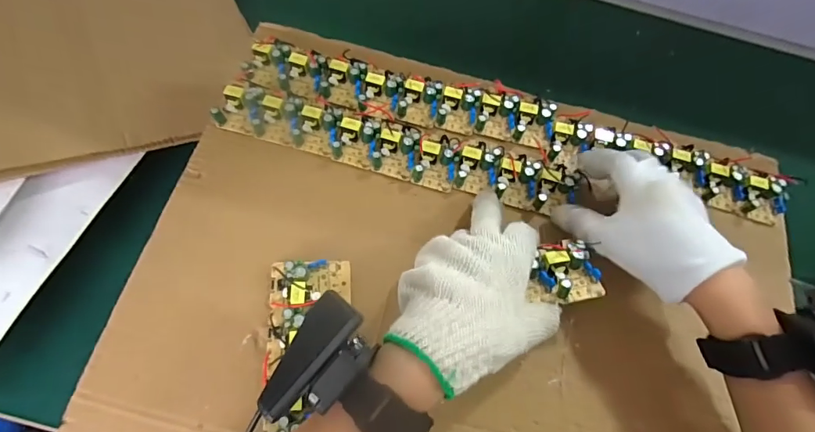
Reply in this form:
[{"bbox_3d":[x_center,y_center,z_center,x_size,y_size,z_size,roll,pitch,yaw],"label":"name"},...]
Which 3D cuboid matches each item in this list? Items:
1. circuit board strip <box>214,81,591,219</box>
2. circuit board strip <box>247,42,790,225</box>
[{"bbox_3d":[-0.007,-0.060,0.388,0.308,0.018,0.052,14,66,0],"label":"circuit board strip"},{"bbox_3d":[0.097,-0.084,0.409,0.479,0.020,0.057,15,66,1],"label":"circuit board strip"}]

